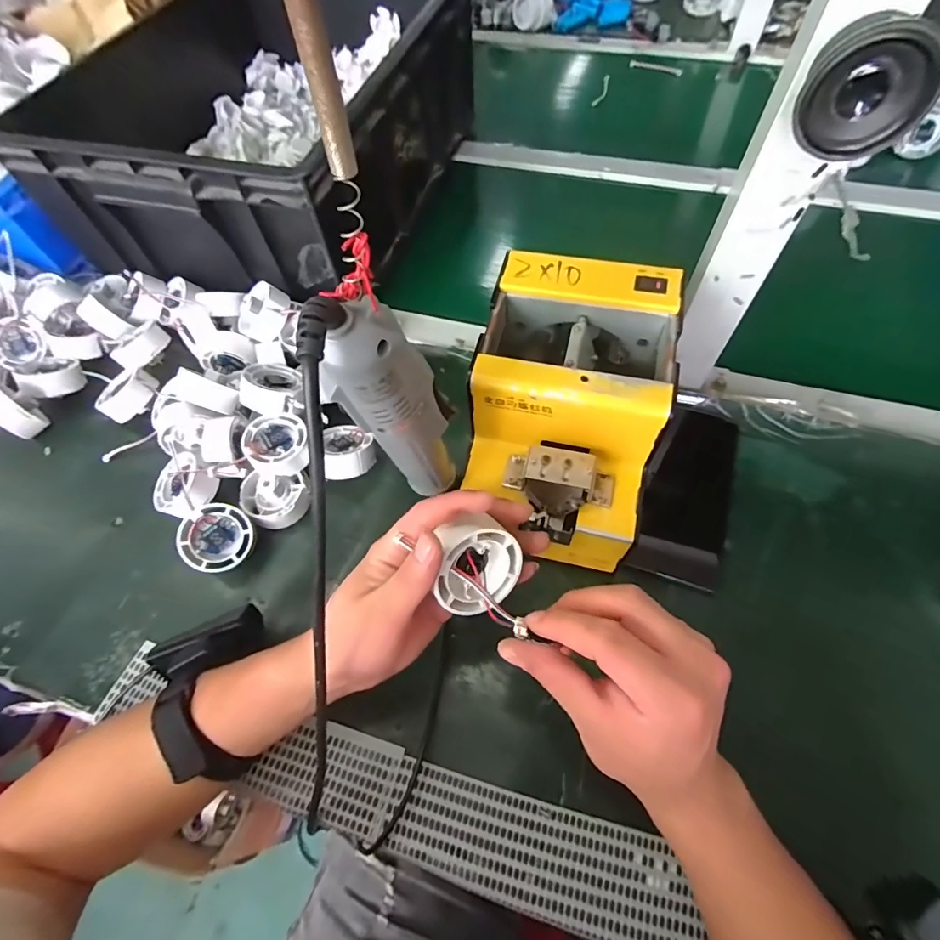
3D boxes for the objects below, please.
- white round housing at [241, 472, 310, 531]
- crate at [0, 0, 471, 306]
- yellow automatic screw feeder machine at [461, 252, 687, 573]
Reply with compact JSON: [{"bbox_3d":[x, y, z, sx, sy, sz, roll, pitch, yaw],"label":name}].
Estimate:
[{"bbox_3d":[-0.169,0.026,0.417,0.050,0.028,0.050,0,69,0],"label":"white round housing"},{"bbox_3d":[-0.240,-0.420,0.590,0.378,0.170,0.461,14,64,11],"label":"crate"},{"bbox_3d":[0.069,-0.037,0.361,0.122,0.140,0.177,11,63,9],"label":"yellow automatic screw feeder machine"}]

